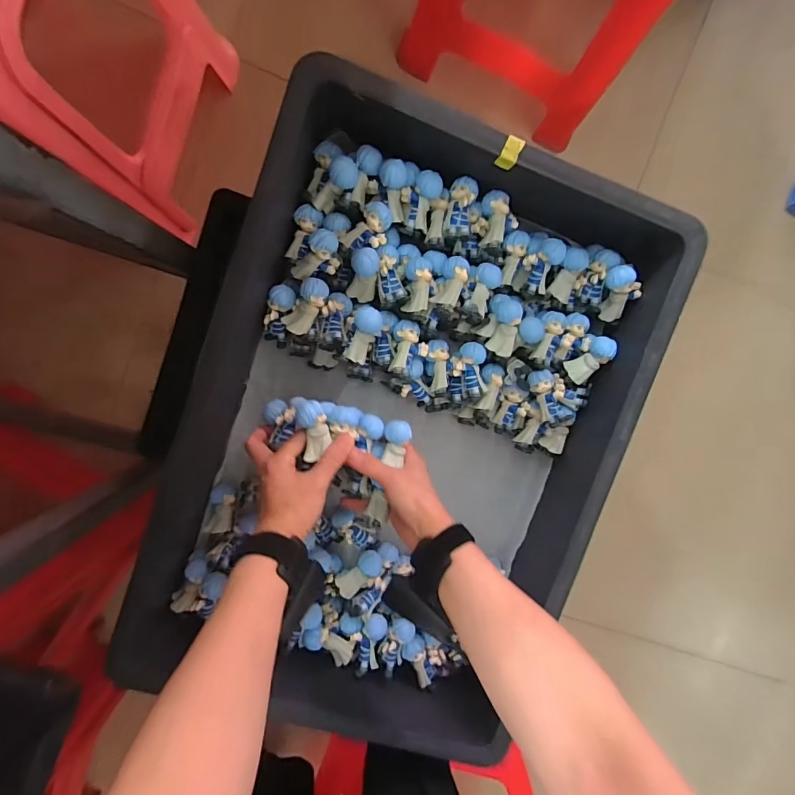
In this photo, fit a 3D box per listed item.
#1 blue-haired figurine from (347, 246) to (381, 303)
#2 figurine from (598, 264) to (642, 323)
[{"bbox_3d":[-0.034,-0.123,0.444,0.028,0.058,0.020,6,54,-6],"label":"blue-haired figurine"},{"bbox_3d":[0.237,-0.110,0.463,0.035,0.025,0.064,-11,136,-4],"label":"figurine"}]

